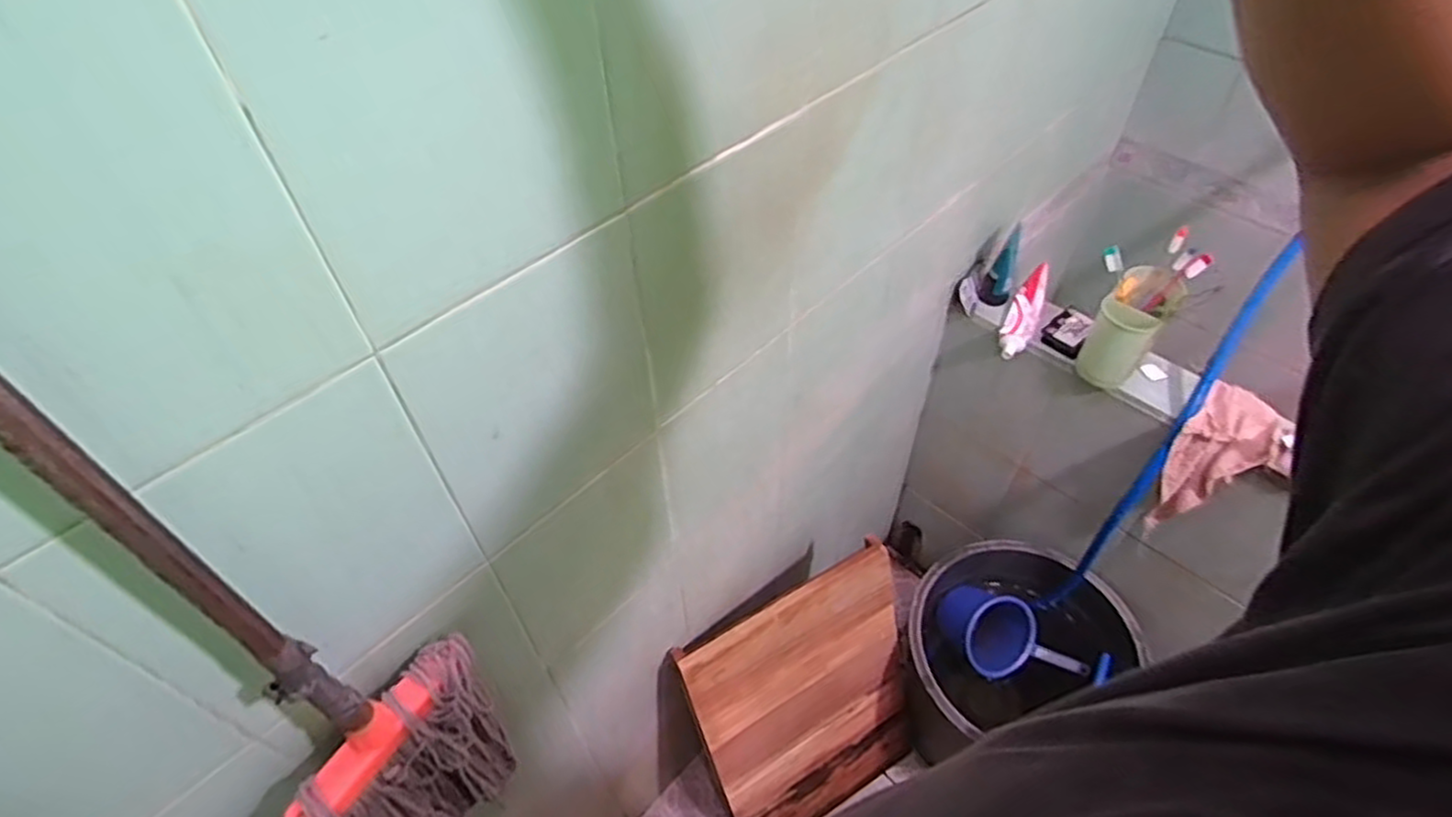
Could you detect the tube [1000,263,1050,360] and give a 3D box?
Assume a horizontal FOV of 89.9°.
[{"bbox_3d":[0.488,-0.161,1.186,0.051,0.031,0.198,21,70,18],"label":"tube"}]

